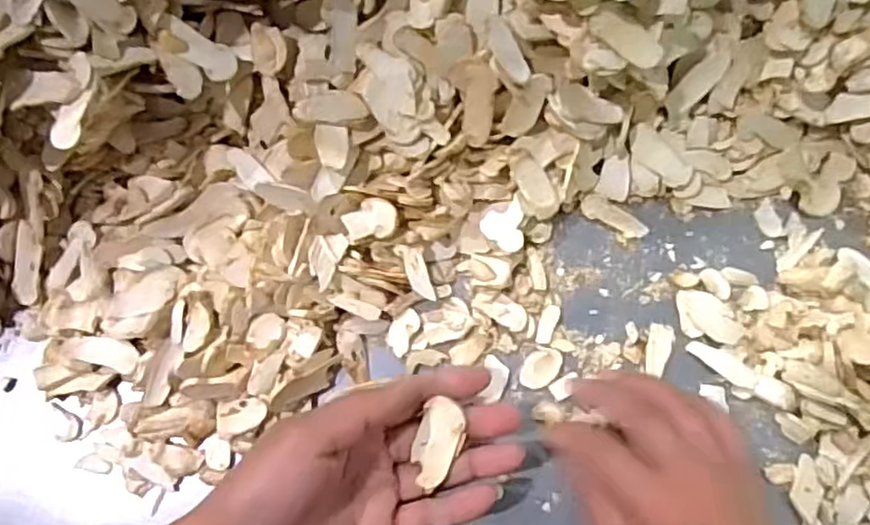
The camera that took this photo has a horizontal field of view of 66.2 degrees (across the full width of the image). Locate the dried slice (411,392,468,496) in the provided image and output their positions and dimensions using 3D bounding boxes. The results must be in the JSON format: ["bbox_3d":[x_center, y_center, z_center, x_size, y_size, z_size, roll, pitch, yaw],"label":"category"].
[{"bbox_3d":[0.001,0.099,0.360,0.021,0.004,0.044,16,78,3],"label":"dried slice"}]

